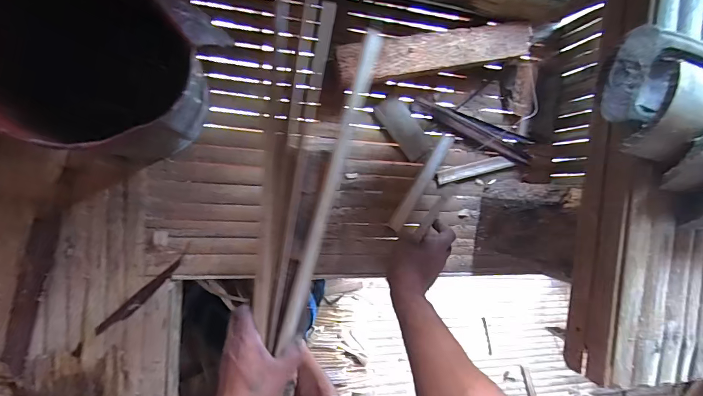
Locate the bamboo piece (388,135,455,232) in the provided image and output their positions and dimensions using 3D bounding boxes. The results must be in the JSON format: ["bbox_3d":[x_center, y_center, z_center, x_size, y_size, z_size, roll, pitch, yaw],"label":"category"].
[{"bbox_3d":[0.112,-0.025,0.600,0.025,0.010,0.173,32,87,-9],"label":"bamboo piece"}]

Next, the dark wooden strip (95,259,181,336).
[{"bbox_3d":[-0.287,0.136,0.510,0.136,0.011,0.017,-43,103,-7],"label":"dark wooden strip"}]

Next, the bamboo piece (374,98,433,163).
[{"bbox_3d":[0.082,-0.107,0.582,0.047,0.019,0.103,-40,103,-8],"label":"bamboo piece"}]

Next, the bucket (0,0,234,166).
[{"bbox_3d":[-0.251,-0.140,0.389,0.185,0.206,0.200,-1,95,-14],"label":"bucket"}]

